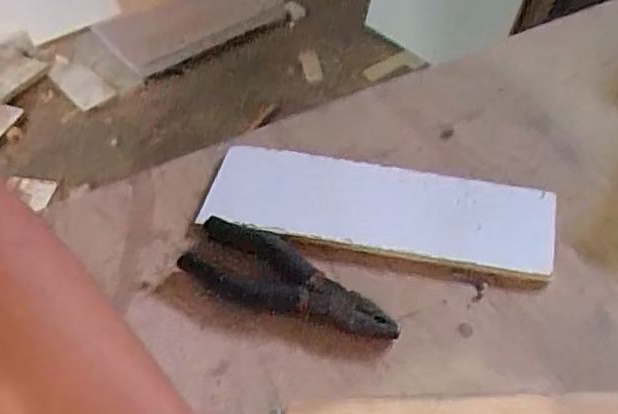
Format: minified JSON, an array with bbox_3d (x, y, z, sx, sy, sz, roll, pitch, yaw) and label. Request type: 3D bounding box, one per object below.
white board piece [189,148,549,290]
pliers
[{"bbox_3d":[0.046,0.003,0.449,0.233,0.014,0.071,11,61,10],"label":"white board piece"},{"bbox_3d":[-0.014,0.051,0.422,0.149,0.016,0.048,21,55,23],"label":"pliers"}]

